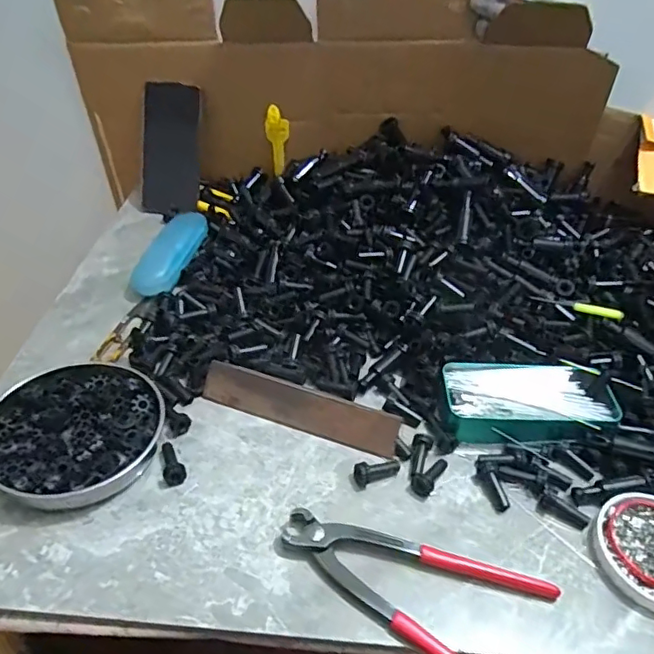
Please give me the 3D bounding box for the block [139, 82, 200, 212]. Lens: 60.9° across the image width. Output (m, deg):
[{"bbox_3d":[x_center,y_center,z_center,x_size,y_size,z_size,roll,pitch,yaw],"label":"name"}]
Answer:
[{"bbox_3d":[-0.208,-0.237,0.747,0.075,0.166,0.013,6,6,-13],"label":"block"}]

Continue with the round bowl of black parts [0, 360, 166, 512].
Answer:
[{"bbox_3d":[-0.207,0.084,0.461,0.132,0.029,0.131,2,41,-2],"label":"round bowl of black parts"}]

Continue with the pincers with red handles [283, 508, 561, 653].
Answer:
[{"bbox_3d":[0.058,0.179,0.386,0.187,0.019,0.088,19,43,16],"label":"pincers with red handles"}]

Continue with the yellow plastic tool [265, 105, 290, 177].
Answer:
[{"bbox_3d":[-0.069,-0.256,0.771,0.031,0.092,0.004,6,36,2],"label":"yellow plastic tool"}]

